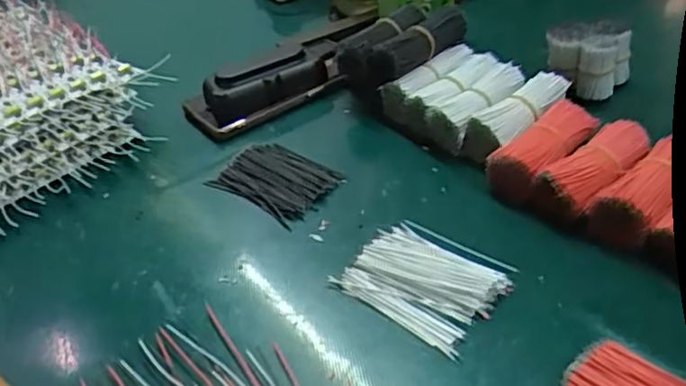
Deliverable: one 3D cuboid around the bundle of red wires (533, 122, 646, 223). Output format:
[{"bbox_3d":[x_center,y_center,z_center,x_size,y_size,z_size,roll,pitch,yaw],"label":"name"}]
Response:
[{"bbox_3d":[0.161,-0.012,0.399,0.078,0.034,0.036,-31,44,-26],"label":"bundle of red wires"}]

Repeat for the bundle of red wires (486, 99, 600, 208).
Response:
[{"bbox_3d":[0.139,-0.028,0.430,0.082,0.034,0.037,-31,44,-26],"label":"bundle of red wires"}]

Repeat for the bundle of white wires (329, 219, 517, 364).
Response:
[{"bbox_3d":[0.048,0.050,0.371,0.087,0.008,0.070,25,49,34],"label":"bundle of white wires"}]

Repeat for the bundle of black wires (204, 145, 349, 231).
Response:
[{"bbox_3d":[-0.050,-0.011,0.470,0.089,0.013,0.062,26,49,34],"label":"bundle of black wires"}]

